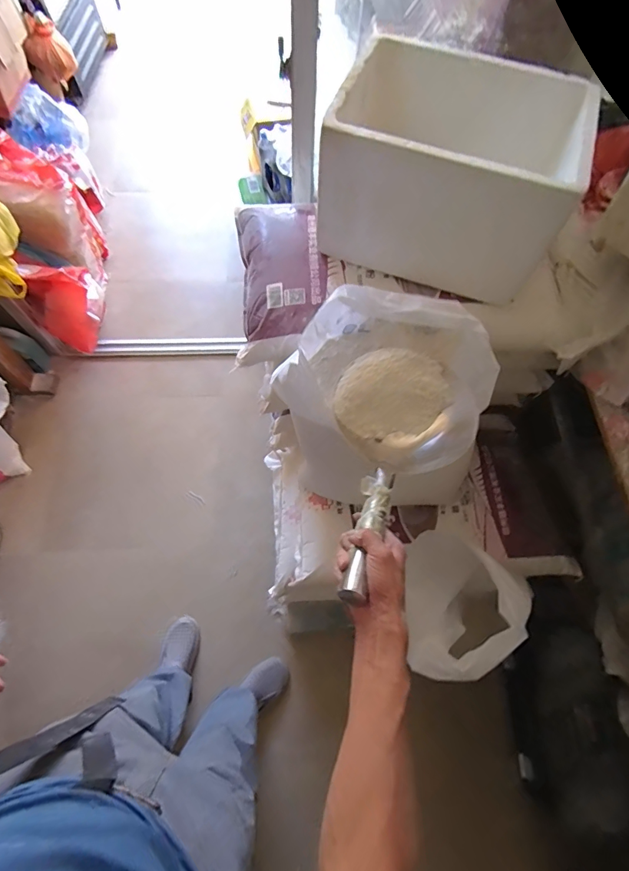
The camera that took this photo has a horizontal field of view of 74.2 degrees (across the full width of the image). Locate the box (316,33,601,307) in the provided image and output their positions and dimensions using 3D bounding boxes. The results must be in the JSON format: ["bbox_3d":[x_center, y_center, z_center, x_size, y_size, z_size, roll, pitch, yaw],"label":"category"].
[{"bbox_3d":[0.260,-0.534,0.842,0.437,0.250,0.364,13,68,4],"label":"box"}]

